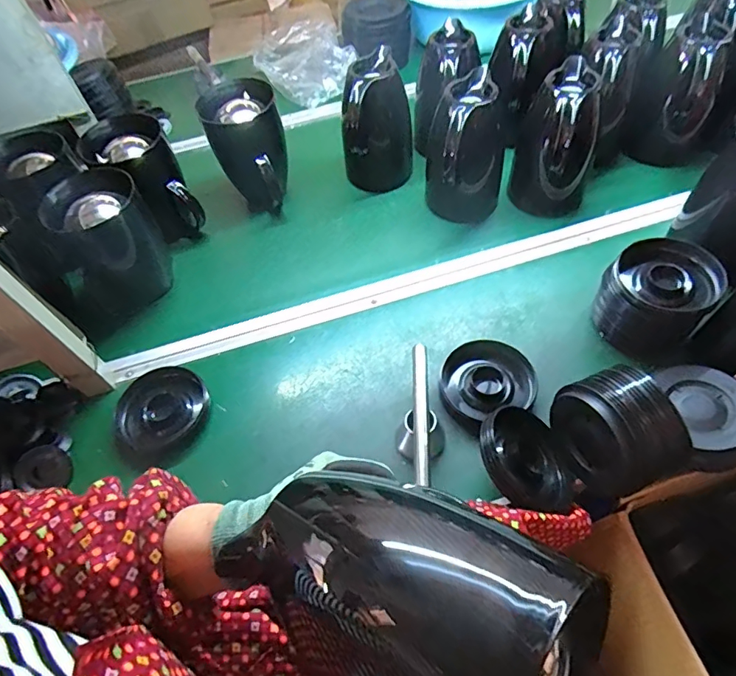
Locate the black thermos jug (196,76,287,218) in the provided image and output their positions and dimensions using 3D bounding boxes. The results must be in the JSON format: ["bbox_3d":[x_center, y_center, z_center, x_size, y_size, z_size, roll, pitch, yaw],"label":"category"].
[{"bbox_3d":[-0.206,-0.331,0.828,0.126,0.168,0.142,-19,56,-8],"label":"black thermos jug"}]

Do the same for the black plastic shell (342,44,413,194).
[{"bbox_3d":[0.016,-0.366,0.830,0.123,0.190,0.110,-3,55,3],"label":"black plastic shell"}]

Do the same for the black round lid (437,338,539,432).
[{"bbox_3d":[0.156,0.056,0.630,0.122,0.026,0.105,-18,56,-7],"label":"black round lid"}]

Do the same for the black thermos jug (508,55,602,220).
[{"bbox_3d":[0.301,-0.305,0.760,0.121,0.197,0.152,19,59,17],"label":"black thermos jug"}]

